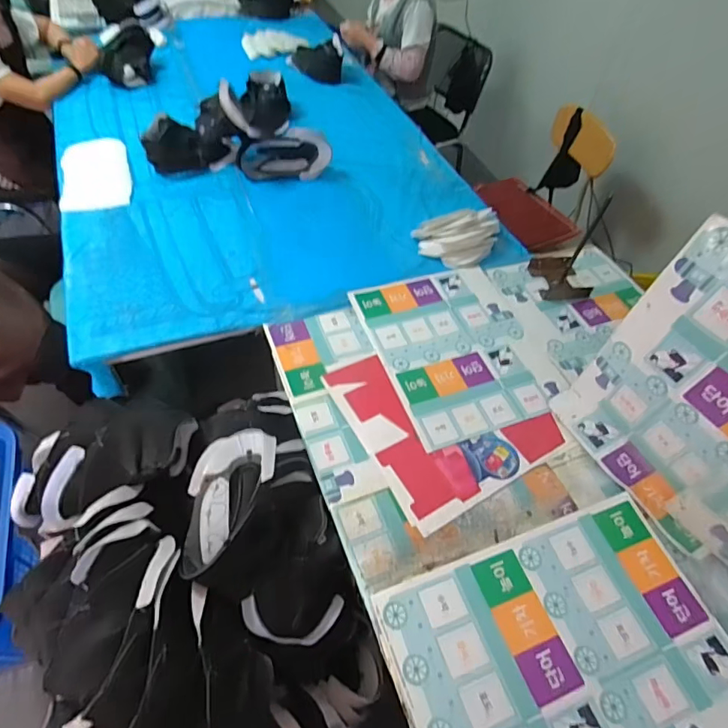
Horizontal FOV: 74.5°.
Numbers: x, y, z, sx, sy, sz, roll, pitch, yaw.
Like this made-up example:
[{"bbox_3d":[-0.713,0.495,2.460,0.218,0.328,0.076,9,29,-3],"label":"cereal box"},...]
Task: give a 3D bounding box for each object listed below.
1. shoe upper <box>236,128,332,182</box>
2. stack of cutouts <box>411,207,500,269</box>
[{"bbox_3d":[-0.246,-0.646,1.487,0.284,0.129,0.087,-8,55,-12],"label":"shoe upper"},{"bbox_3d":[0.276,-0.360,1.335,0.242,0.083,0.156,-9,55,-12],"label":"stack of cutouts"}]

